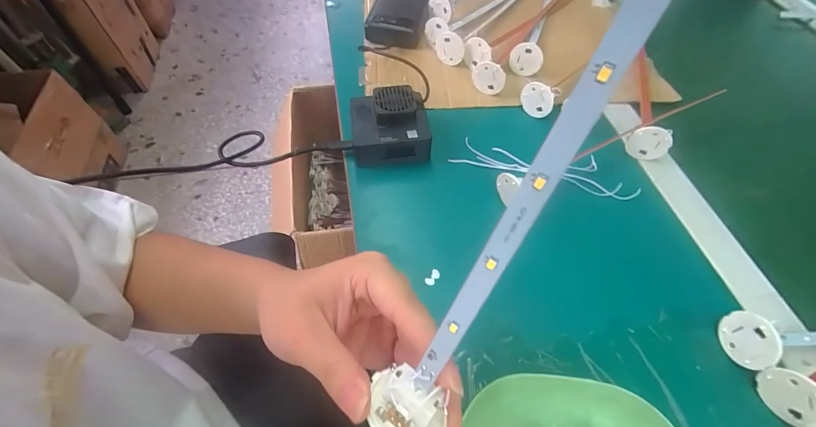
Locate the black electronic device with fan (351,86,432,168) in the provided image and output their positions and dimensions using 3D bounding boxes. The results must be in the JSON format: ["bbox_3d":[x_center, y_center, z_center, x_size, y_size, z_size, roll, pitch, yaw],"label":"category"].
[{"bbox_3d":[-0.019,-0.092,0.369,0.074,0.039,0.069,-5,57,-6],"label":"black electronic device with fan"}]

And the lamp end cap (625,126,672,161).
[{"bbox_3d":[0.242,-0.070,0.366,0.041,0.034,0.010,6,56,1],"label":"lamp end cap"}]

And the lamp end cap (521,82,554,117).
[{"bbox_3d":[0.141,-0.124,0.398,0.034,0.038,0.004,20,50,16],"label":"lamp end cap"}]

